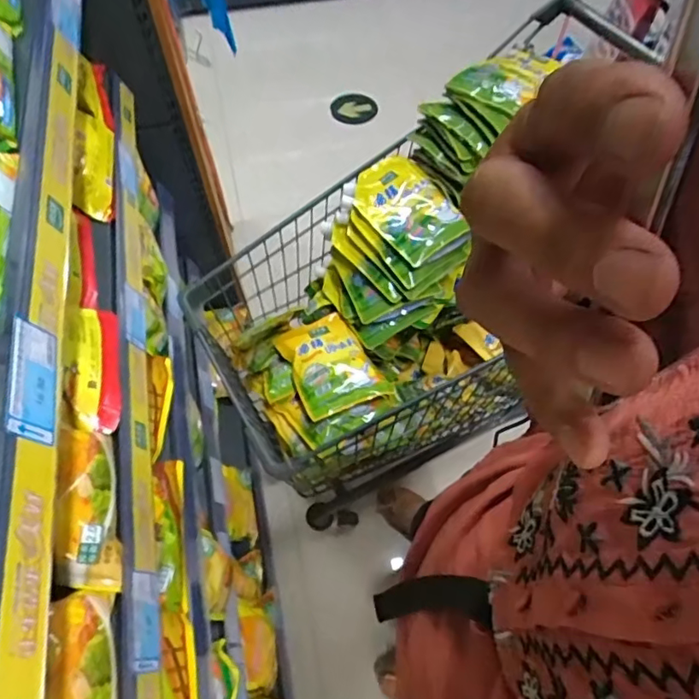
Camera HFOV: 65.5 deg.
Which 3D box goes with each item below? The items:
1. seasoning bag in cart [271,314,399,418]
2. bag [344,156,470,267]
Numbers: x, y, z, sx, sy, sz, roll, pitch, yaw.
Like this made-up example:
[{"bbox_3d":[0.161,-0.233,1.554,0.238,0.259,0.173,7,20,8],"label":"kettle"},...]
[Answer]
[{"bbox_3d":[-0.031,0.019,0.888,0.131,0.034,0.179,-23,63,-13],"label":"seasoning bag in cart"},{"bbox_3d":[0.093,-0.232,0.875,0.128,0.029,0.197,-31,65,-17],"label":"bag"}]

